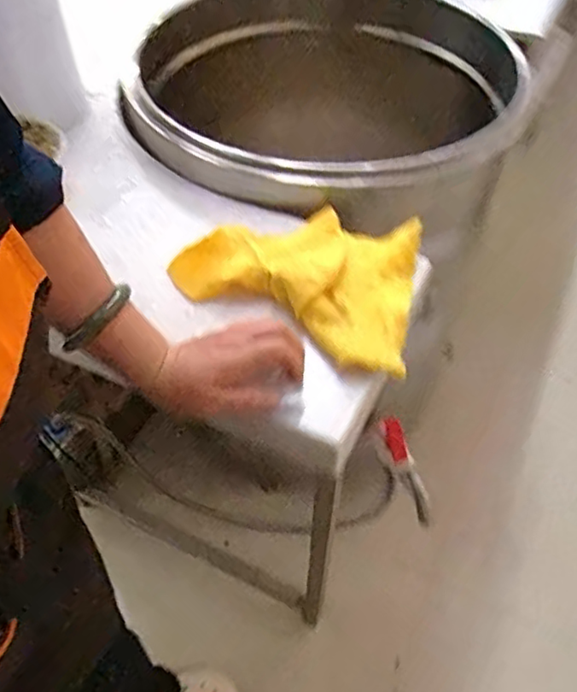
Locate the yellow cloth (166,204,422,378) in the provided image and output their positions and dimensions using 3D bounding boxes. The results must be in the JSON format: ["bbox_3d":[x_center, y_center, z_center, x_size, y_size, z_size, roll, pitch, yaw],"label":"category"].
[{"bbox_3d":[0.015,-0.078,0.625,0.246,0.040,0.175,20,54,14],"label":"yellow cloth"}]

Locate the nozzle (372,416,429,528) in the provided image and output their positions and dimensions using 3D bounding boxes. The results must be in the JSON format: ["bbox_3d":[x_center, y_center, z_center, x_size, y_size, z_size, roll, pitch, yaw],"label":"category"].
[{"bbox_3d":[0.190,0.205,1.028,0.042,0.052,0.177,-23,84,-18],"label":"nozzle"}]

